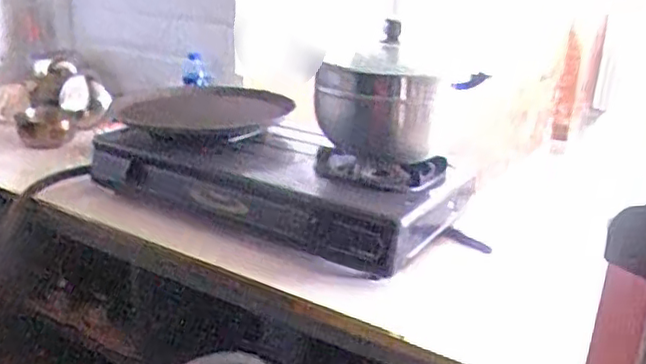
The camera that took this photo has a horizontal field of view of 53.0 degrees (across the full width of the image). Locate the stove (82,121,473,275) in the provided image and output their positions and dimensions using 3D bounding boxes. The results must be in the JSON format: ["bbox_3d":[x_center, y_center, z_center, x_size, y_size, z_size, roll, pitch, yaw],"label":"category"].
[{"bbox_3d":[-0.103,-0.017,1.250,0.670,0.121,0.297,14,22,26],"label":"stove"}]

